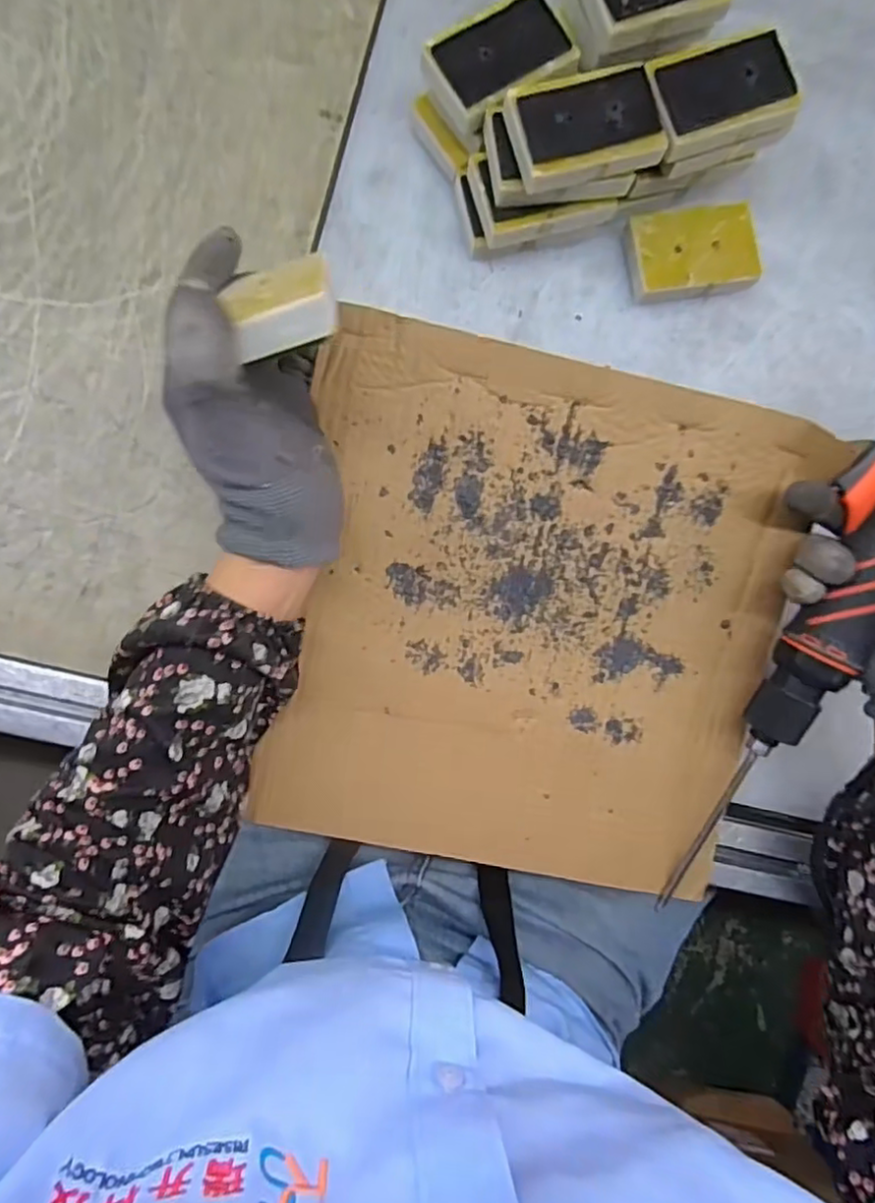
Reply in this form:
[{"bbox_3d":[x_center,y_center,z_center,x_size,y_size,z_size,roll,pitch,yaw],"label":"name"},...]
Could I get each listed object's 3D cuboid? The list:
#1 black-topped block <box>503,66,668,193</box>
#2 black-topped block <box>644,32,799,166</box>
[{"bbox_3d":[0.083,-0.264,0.350,0.080,0.018,0.053,-17,89,-6],"label":"black-topped block"},{"bbox_3d":[0.160,-0.291,0.362,0.084,0.018,0.051,-21,89,-6],"label":"black-topped block"}]

